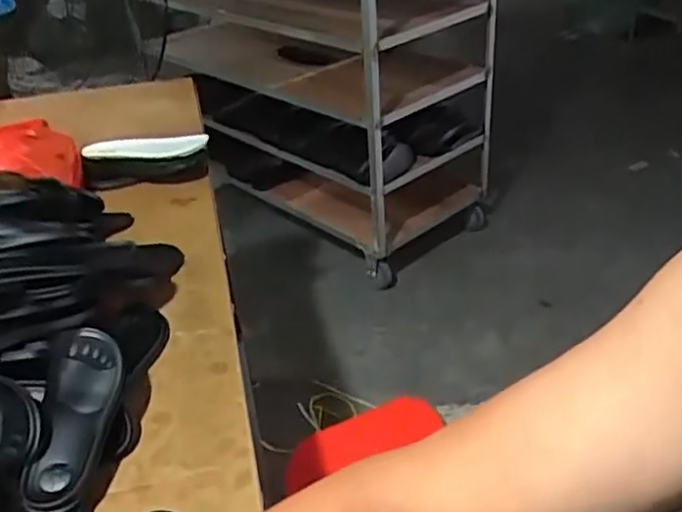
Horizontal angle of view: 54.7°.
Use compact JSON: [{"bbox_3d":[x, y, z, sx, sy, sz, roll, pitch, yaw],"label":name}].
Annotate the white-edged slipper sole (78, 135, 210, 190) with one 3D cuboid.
[{"bbox_3d":[-0.445,-0.218,1.486,0.284,0.117,0.078,-4,33,-1],"label":"white-edged slipper sole"}]

